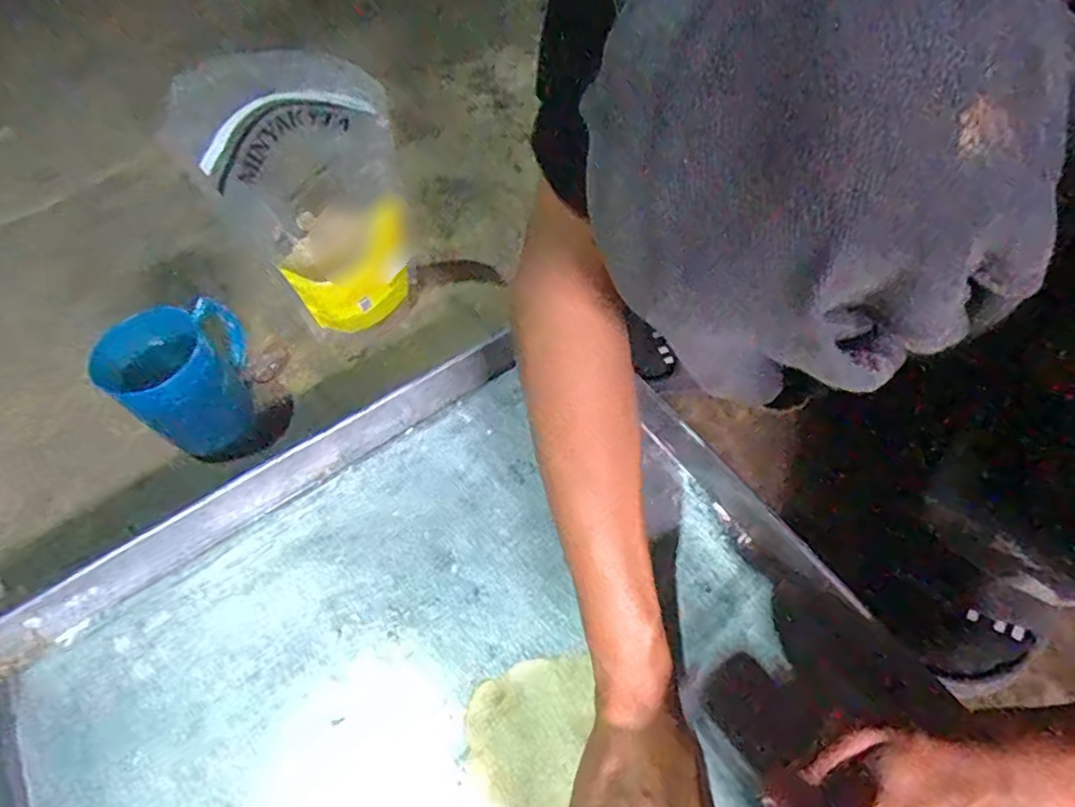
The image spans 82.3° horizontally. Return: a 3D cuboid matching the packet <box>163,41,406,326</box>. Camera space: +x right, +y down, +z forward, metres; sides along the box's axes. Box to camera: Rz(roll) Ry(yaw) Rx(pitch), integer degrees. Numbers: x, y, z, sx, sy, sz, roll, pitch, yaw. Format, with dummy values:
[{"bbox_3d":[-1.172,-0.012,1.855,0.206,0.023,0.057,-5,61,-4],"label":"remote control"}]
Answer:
[{"bbox_3d":[-0.175,-0.157,0.513,0.143,0.249,0.055,-29,59,-14],"label":"packet"}]

